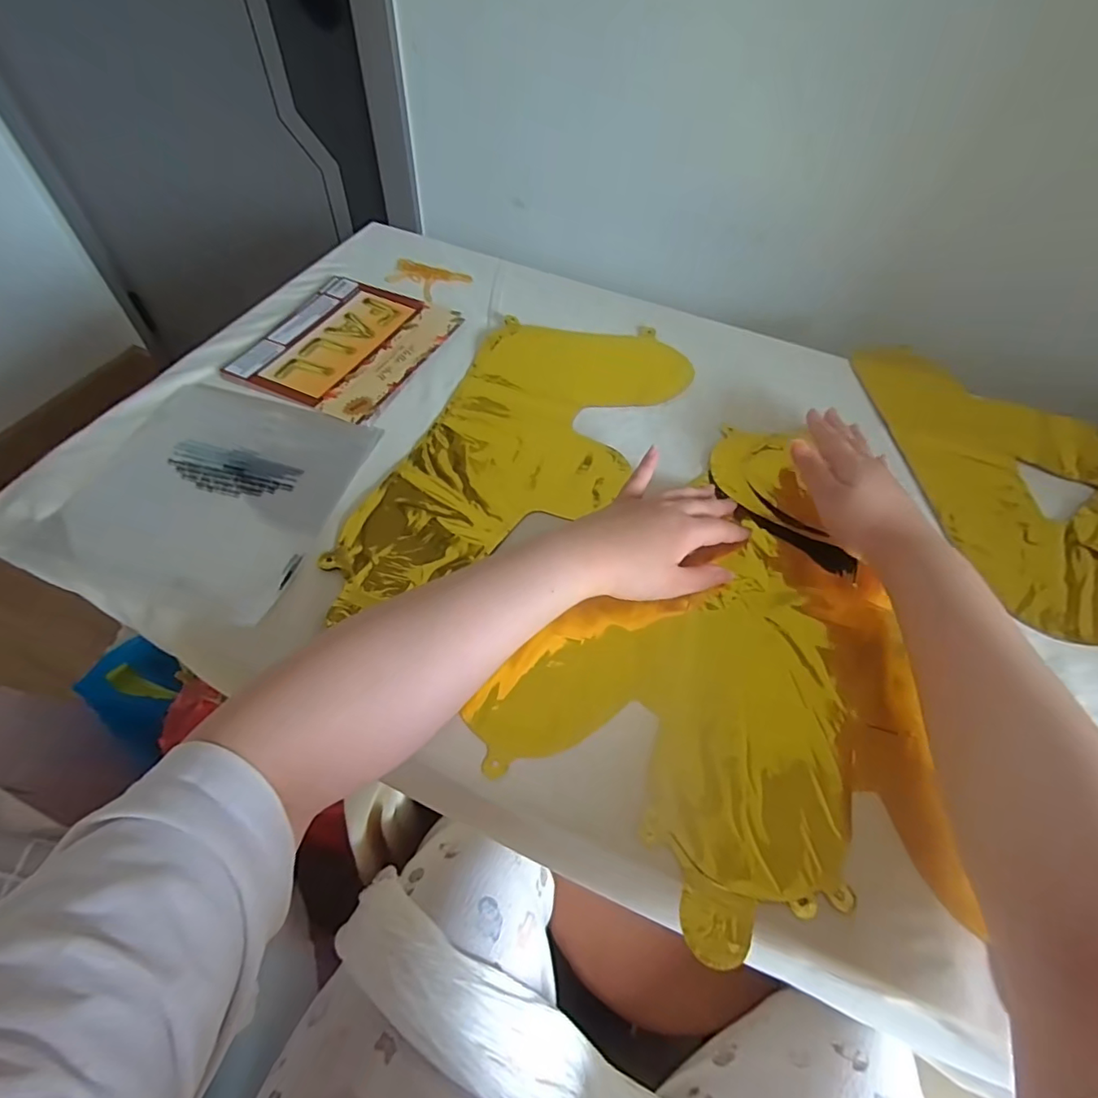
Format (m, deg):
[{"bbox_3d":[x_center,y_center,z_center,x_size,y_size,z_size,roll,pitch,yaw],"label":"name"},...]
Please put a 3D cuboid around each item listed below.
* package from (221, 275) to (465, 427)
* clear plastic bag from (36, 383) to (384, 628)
[{"bbox_3d":[-0.210,-0.216,0.570,0.171,0.007,0.197,21,57,11],"label":"package"},{"bbox_3d":[-0.277,-0.057,0.451,0.206,0.013,0.206,15,56,6],"label":"clear plastic bag"}]

